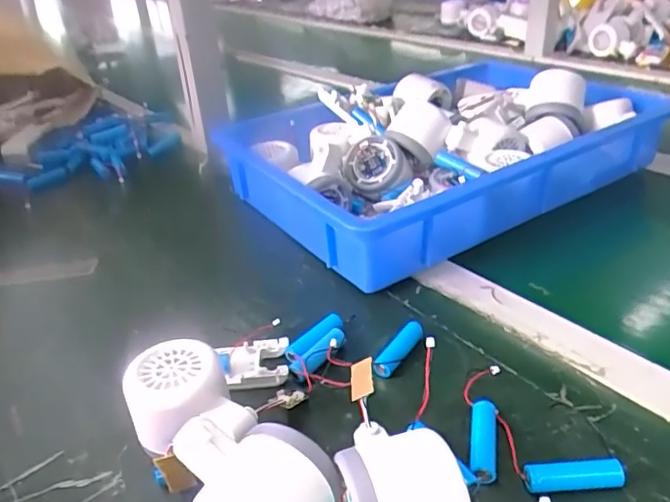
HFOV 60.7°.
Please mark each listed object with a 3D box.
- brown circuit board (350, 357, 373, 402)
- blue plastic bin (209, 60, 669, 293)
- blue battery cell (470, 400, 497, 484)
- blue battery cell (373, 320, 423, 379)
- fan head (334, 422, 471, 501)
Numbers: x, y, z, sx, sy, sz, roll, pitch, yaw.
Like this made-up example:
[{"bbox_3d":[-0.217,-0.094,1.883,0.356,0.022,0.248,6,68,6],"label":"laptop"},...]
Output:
[{"bbox_3d":[0.016,0.078,0.352,0.015,0.004,0.029,-24,29,14],"label":"brown circuit board"},{"bbox_3d":[0.101,-0.127,0.651,0.423,0.091,0.351,-23,35,-26],"label":"blue plastic bin"},{"bbox_3d":[0.087,0.112,0.334,0.014,0.015,0.050,2,32,13],"label":"blue battery cell"},{"bbox_3d":[0.046,0.070,0.407,0.012,0.014,0.056,17,38,33],"label":"blue battery cell"},{"bbox_3d":[0.034,0.125,0.288,0.059,0.053,0.057,-4,31,3],"label":"fan head"}]

